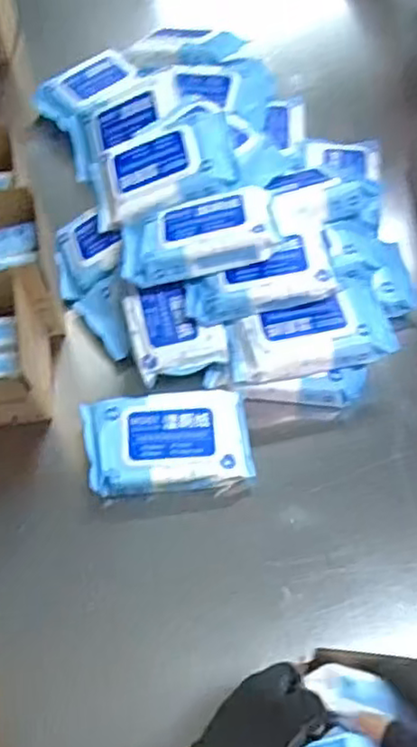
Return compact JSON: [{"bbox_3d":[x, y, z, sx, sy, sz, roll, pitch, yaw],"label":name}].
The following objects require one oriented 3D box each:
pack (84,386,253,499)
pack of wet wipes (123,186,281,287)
[{"bbox_3d":[-0.046,0.072,0.759,0.181,0.033,0.117,-7,60,-1],"label":"pack"},{"bbox_3d":[-0.012,-0.161,0.788,0.184,0.042,0.113,-16,50,4],"label":"pack of wet wipes"}]

